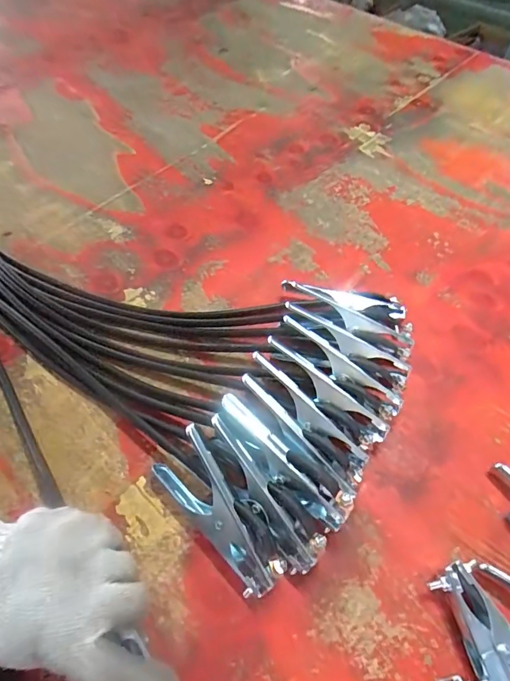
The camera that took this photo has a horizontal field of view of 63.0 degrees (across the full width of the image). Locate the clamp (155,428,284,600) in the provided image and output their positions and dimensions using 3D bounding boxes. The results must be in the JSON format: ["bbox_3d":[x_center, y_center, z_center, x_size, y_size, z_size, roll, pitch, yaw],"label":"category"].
[{"bbox_3d":[-0.035,0.138,0.344,0.047,0.048,0.146,-32,62,-19],"label":"clamp"}]

